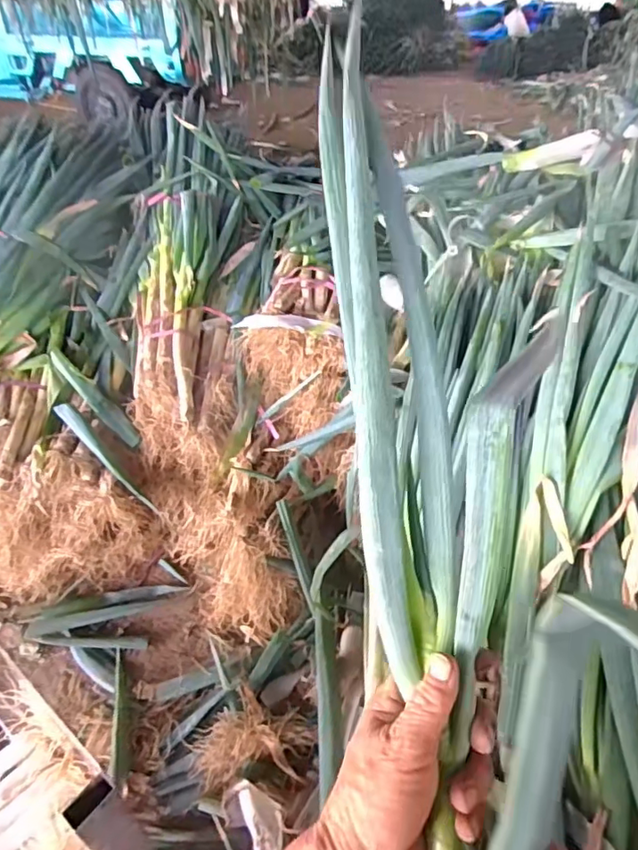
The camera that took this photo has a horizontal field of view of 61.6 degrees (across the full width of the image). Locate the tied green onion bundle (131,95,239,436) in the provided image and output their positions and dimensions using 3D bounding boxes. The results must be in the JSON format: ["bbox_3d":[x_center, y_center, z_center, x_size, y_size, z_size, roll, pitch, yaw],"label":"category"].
[{"bbox_3d":[-0.293,-0.404,1.208,0.198,0.106,0.843,2,71,1],"label":"tied green onion bundle"}]

